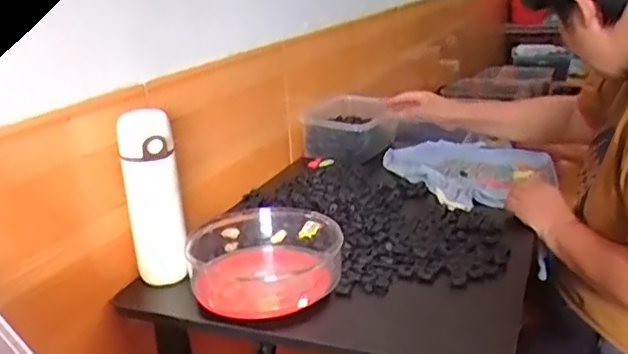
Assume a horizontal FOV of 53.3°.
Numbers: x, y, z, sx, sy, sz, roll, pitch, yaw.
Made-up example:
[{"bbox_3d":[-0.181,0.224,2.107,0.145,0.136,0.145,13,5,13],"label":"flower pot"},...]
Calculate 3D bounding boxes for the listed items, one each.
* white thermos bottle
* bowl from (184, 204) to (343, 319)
[{"bbox_3d":[-0.204,0.028,0.796,0.061,0.222,0.060,-11,21,-23],"label":"white thermos bottle"},{"bbox_3d":[-0.063,0.106,0.830,0.198,0.070,0.218,1,19,11],"label":"bowl"}]

